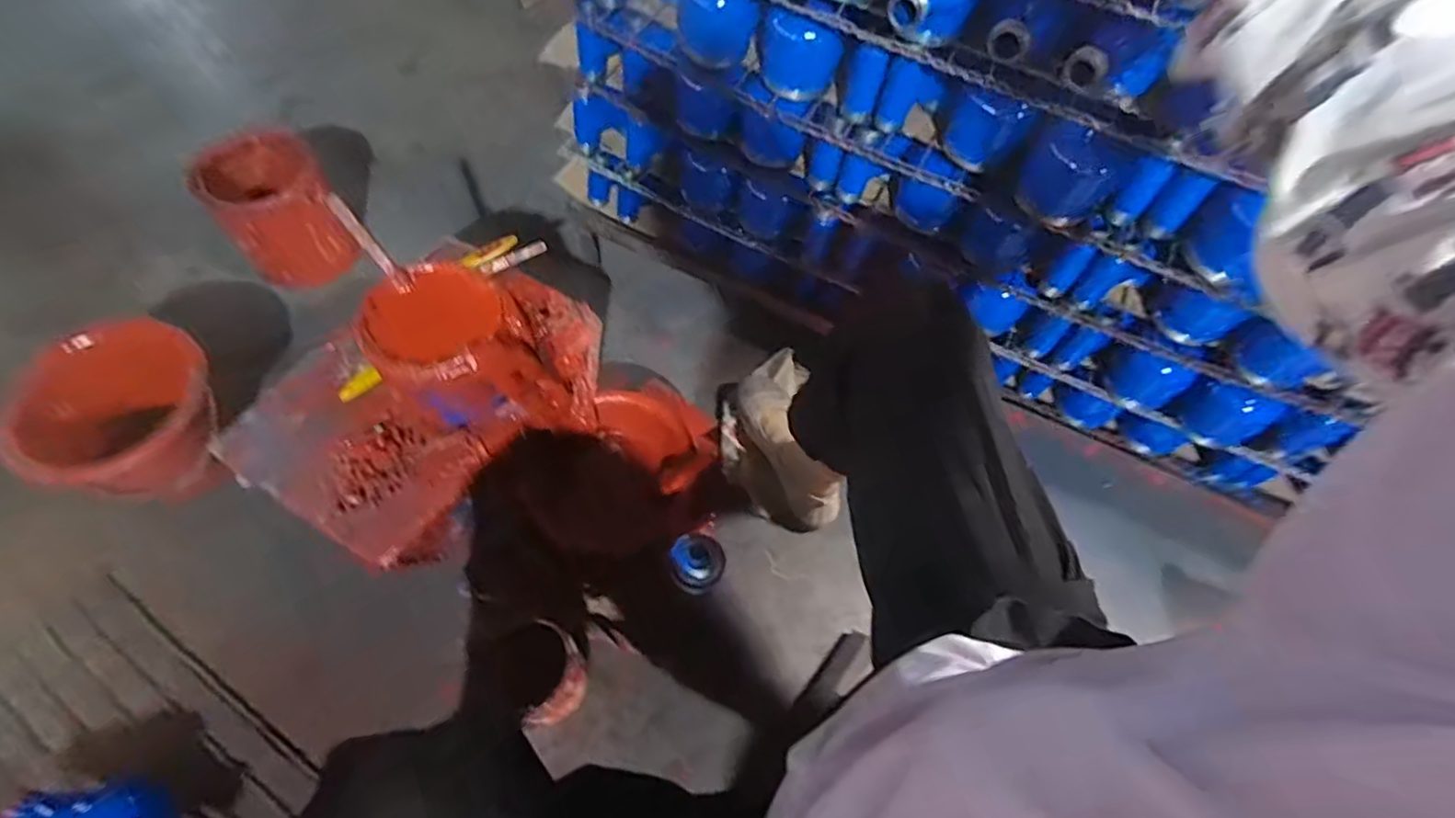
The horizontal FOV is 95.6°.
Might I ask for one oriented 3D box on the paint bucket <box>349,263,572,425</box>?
[{"bbox_3d":[-0.302,-0.057,0.749,0.149,0.147,0.162,2,61,-3],"label":"paint bucket"}]

